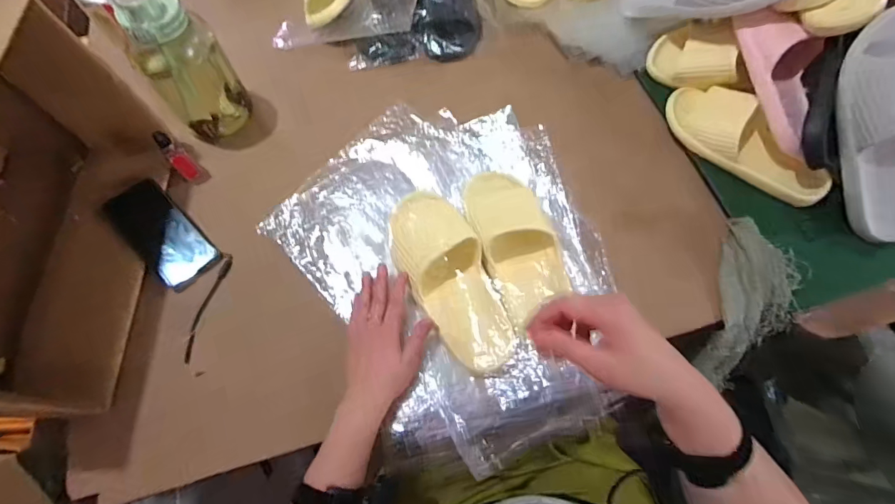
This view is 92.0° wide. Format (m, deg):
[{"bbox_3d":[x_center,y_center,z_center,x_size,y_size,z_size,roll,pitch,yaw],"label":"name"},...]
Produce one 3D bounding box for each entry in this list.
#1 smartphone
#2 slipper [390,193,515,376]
[{"bbox_3d":[-0.395,-0.026,0.598,0.163,0.013,0.076,45,68,7],"label":"smartphone"},{"bbox_3d":[0.005,0.030,0.540,0.094,0.052,0.253,-25,61,-9],"label":"slipper"}]

